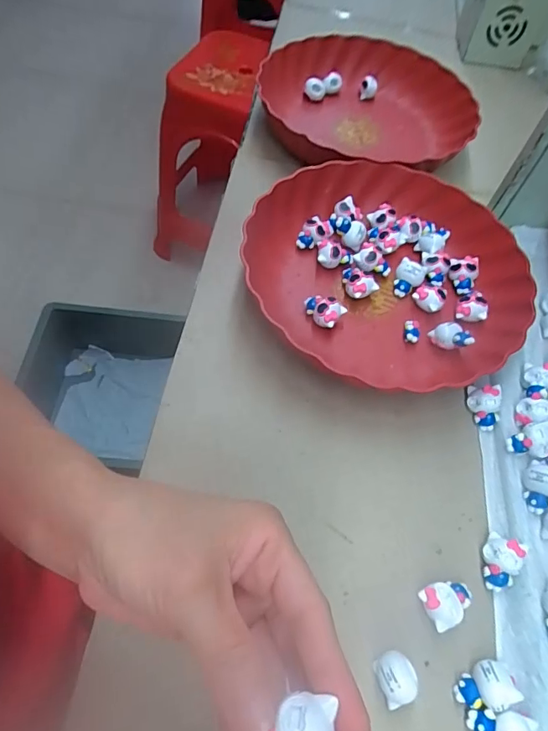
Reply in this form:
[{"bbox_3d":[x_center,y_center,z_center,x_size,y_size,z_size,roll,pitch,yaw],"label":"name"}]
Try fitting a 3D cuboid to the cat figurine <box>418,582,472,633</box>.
[{"bbox_3d":[0.111,0.151,0.301,0.032,0.018,0.025,-21,63,-13],"label":"cat figurine"}]

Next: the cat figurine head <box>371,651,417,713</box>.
[{"bbox_3d":[0.071,0.184,0.277,0.020,0.022,0.026,-13,61,-9],"label":"cat figurine head"}]

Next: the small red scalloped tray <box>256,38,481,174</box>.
[{"bbox_3d":[0.106,-0.287,0.545,0.235,0.072,0.231,-27,66,-20],"label":"small red scalloped tray"}]

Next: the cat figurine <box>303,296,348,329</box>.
[{"bbox_3d":[0.040,-0.047,0.409,0.035,0.025,0.024,31,64,15],"label":"cat figurine"}]

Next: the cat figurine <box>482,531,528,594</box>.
[{"bbox_3d":[0.151,0.131,0.314,0.022,0.019,0.034,24,62,11],"label":"cat figurine"}]

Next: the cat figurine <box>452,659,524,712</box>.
[{"bbox_3d":[0.126,0.188,0.276,0.035,0.022,0.024,0,60,-2],"label":"cat figurine"}]

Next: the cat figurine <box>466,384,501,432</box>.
[{"bbox_3d":[0.168,0.033,0.375,0.023,0.024,0.031,7,60,2],"label":"cat figurine"}]

